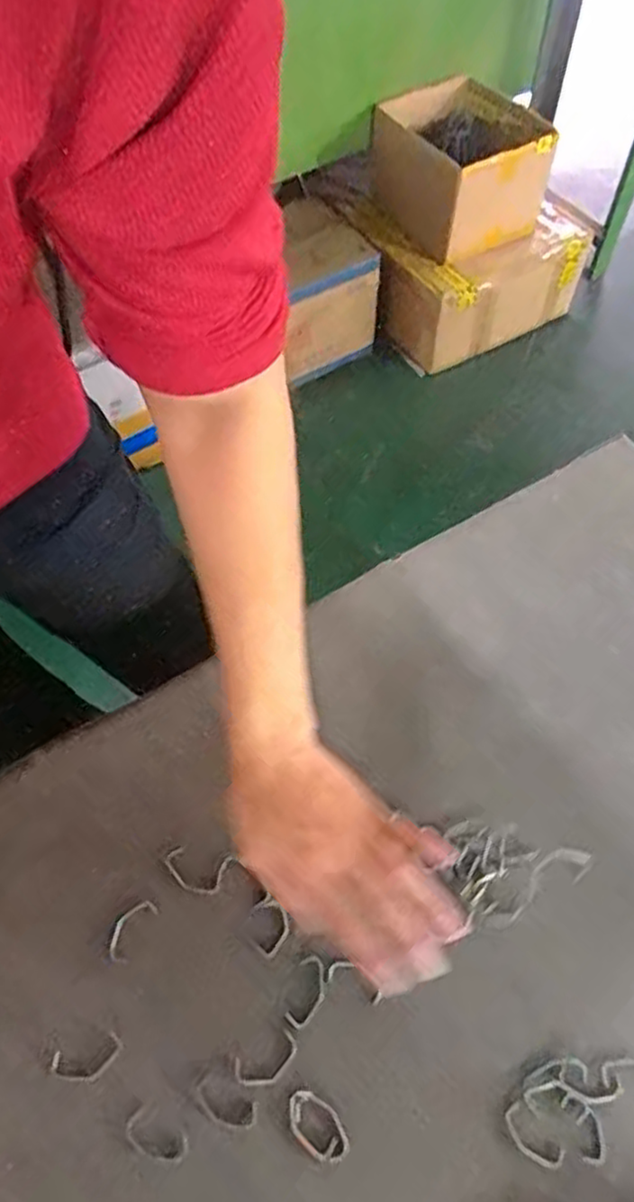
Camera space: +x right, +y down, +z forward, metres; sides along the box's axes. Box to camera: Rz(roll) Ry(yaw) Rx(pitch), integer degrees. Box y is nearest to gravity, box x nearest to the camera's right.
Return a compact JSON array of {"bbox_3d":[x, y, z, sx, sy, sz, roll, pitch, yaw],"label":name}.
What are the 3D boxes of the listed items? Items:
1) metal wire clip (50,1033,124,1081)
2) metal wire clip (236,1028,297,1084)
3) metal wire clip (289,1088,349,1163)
[{"bbox_3d":[-0.130,0.261,0.399,0.040,0.004,0.020,-15,59,-8],"label":"metal wire clip"},{"bbox_3d":[-0.028,0.262,0.400,0.037,0.004,0.020,-25,61,-14],"label":"metal wire clip"},{"bbox_3d":[0.000,0.287,0.384,0.038,0.004,0.022,38,66,21],"label":"metal wire clip"}]

